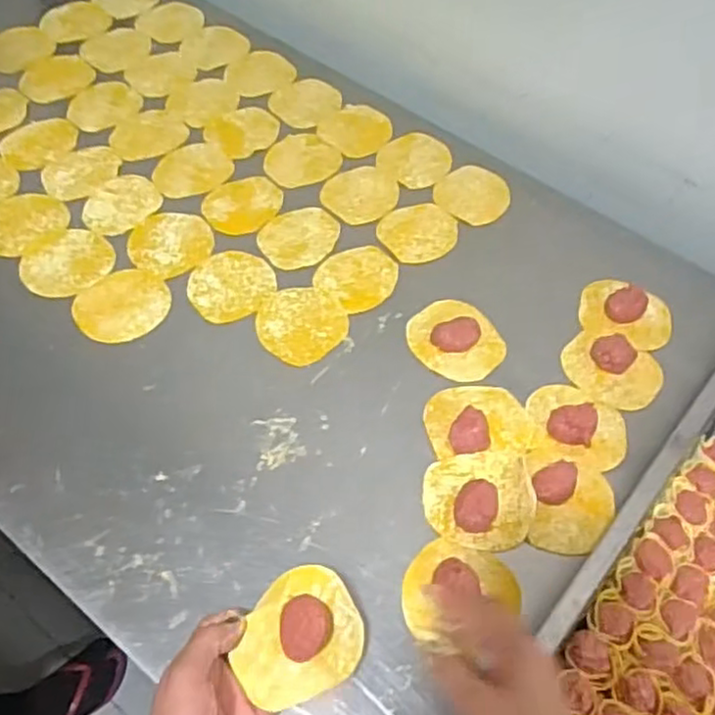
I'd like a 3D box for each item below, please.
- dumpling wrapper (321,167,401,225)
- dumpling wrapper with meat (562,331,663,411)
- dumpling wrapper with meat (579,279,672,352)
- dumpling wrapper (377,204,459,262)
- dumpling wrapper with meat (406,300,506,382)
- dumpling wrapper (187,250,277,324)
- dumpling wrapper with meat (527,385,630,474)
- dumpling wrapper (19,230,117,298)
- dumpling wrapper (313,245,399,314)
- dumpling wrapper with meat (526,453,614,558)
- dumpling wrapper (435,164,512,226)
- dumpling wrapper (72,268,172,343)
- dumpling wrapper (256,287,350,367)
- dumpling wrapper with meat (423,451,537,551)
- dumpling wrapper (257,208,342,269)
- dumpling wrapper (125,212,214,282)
[{"bbox_3d":[0.004,-0.174,0.736,0.083,0.004,0.074,-38,67,-26],"label":"dumpling wrapper"},{"bbox_3d":[0.228,0.010,0.622,0.085,0.017,0.070,28,59,14],"label":"dumpling wrapper with meat"},{"bbox_3d":[0.255,-0.043,0.662,0.083,0.025,0.079,14,56,4],"label":"dumpling wrapper with meat"},{"bbox_3d":[0.062,-0.128,0.711,0.083,0.005,0.074,-30,64,-22],"label":"dumpling wrapper"},{"bbox_3d":[0.090,-0.018,0.629,0.073,0.015,0.082,-33,65,-24],"label":"dumpling wrapper with meat"},{"bbox_3d":[-0.120,-0.069,0.654,0.076,0.004,0.081,2,56,-3],"label":"dumpling wrapper"},{"bbox_3d":[0.184,0.061,0.581,0.081,0.018,0.090,10,56,2],"label":"dumpling wrapper with meat"},{"bbox_3d":[-0.271,-0.090,0.655,0.081,0.004,0.076,2,56,-3],"label":"dumpling wrapper"},{"bbox_3d":[0.002,-0.080,0.669,0.069,0.004,0.077,39,62,19],"label":"dumpling wrapper"},{"bbox_3d":[0.170,0.110,0.548,0.070,0.026,0.081,7,56,0],"label":"dumpling wrapper with meat"},{"bbox_3d":[0.125,-0.176,0.749,0.076,0.004,0.084,32,60,16],"label":"dumpling wrapper"},{"bbox_3d":[-0.211,-0.047,0.632,0.072,0.004,0.082,41,61,17],"label":"dumpling wrapper"},{"bbox_3d":[-0.051,-0.032,0.634,0.078,0.004,0.079,2,56,-3],"label":"dumpling wrapper"},{"bbox_3d":[0.095,0.108,0.544,0.081,0.018,0.079,0,57,-5],"label":"dumpling wrapper with meat"},{"bbox_3d":[-0.058,-0.121,0.696,0.069,0.004,0.083,39,62,19],"label":"dumpling wrapper"},{"bbox_3d":[-0.181,-0.112,0.678,0.077,0.004,0.079,2,56,-3],"label":"dumpling wrapper"}]

